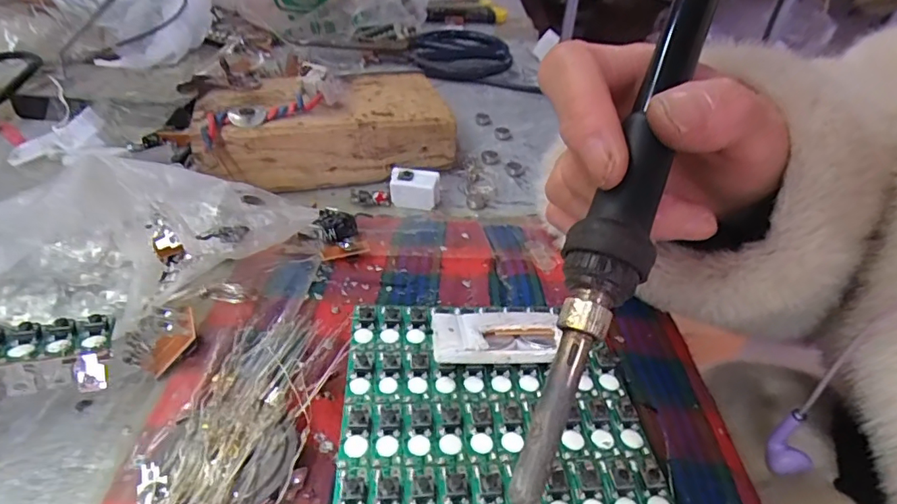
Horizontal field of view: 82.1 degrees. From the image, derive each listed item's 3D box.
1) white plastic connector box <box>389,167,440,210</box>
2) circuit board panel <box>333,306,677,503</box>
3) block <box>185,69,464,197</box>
[{"bbox_3d":[-0.019,-0.036,0.286,0.027,0.019,0.011,6,38,3],"label":"white plastic connector box"},{"bbox_3d":[0.014,0.055,0.159,0.093,0.005,0.105,-1,39,-6],"label":"circuit board panel"},{"bbox_3d":[-0.073,-0.074,0.312,0.143,0.043,0.082,-13,41,-21],"label":"block"}]

